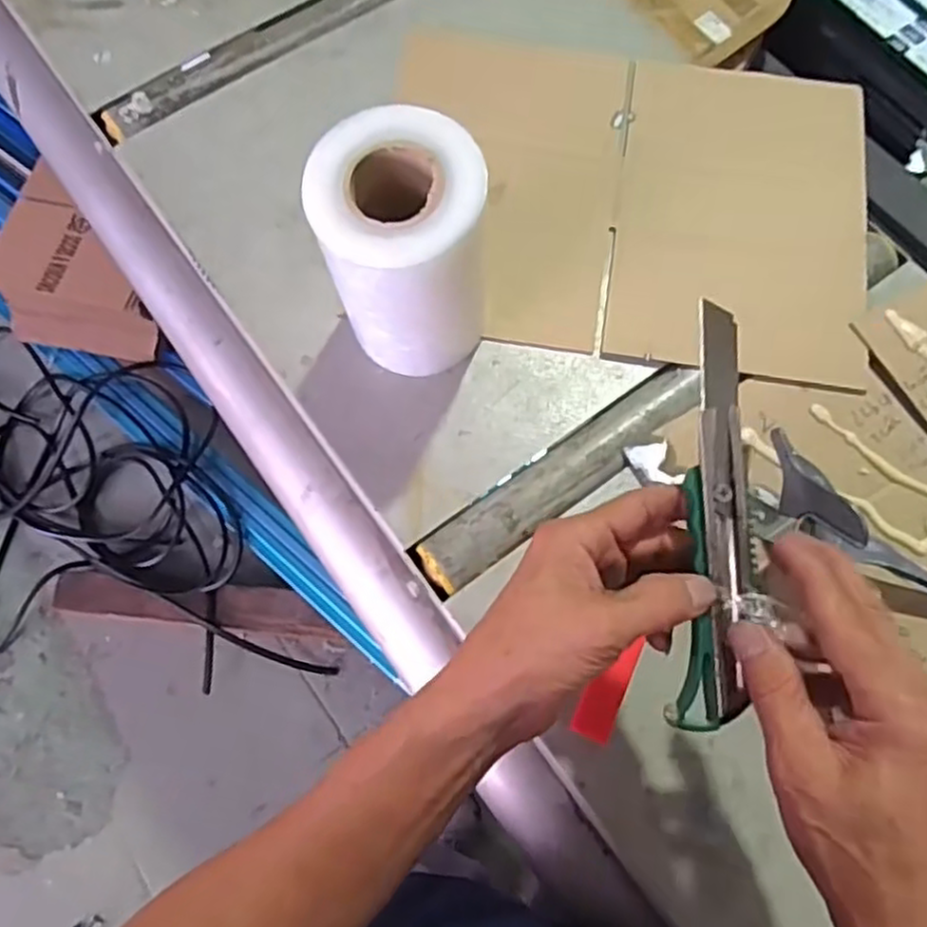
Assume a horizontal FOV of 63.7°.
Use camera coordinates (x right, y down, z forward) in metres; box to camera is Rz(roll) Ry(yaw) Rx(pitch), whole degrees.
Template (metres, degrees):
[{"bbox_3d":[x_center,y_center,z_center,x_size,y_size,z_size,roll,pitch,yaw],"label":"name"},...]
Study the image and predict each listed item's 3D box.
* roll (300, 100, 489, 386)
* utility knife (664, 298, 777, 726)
[{"bbox_3d":[-0.038,-0.129,0.485,0.094,0.176,0.090,0,70,0],"label":"roll"},{"bbox_3d":[0.119,0.025,0.346,0.036,0.016,0.191,1,89,0],"label":"utility knife"}]

